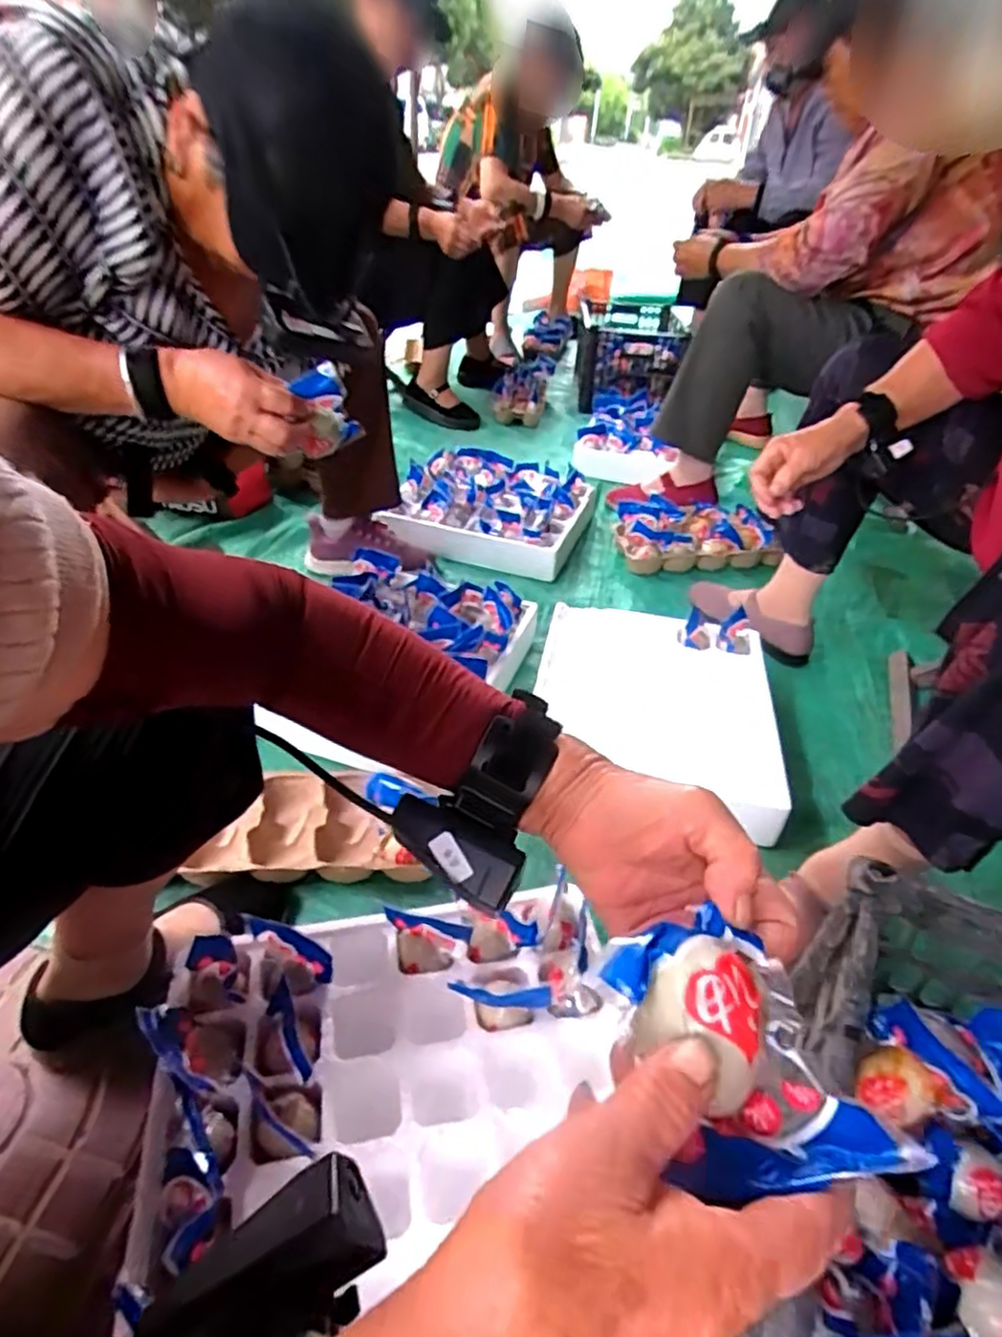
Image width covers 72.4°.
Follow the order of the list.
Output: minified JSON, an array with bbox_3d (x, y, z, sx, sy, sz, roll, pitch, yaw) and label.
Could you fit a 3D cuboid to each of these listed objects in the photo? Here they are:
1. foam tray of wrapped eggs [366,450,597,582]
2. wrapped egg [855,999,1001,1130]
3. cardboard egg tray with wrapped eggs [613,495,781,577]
[{"bbox_3d":[-0.019,-0.333,1.420,0.364,0.100,0.357,13,39,11],"label":"foam tray of wrapped eggs"},{"bbox_3d":[0.329,0.289,0.505,0.135,0.054,0.071,4,38,1],"label":"wrapped egg"},{"bbox_3d":[0.385,-0.268,1.378,0.297,0.076,0.181,-1,38,-5],"label":"cardboard egg tray with wrapped eggs"}]

